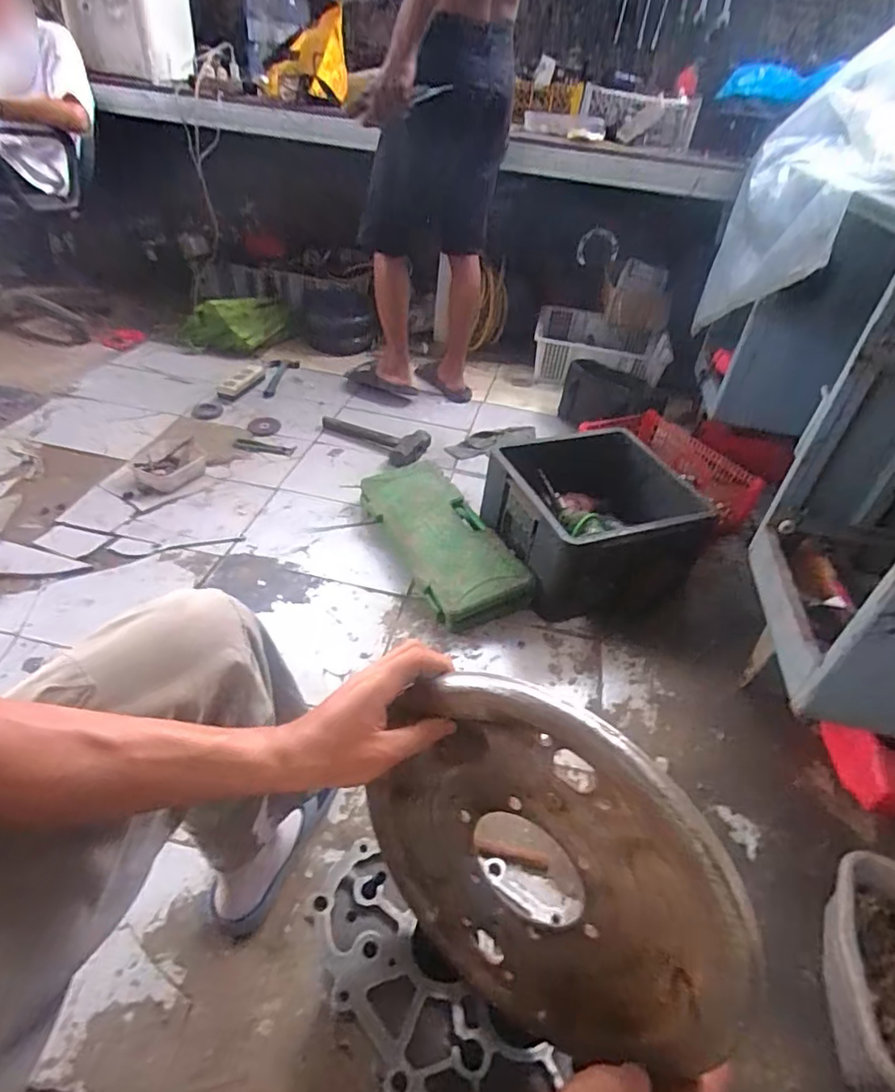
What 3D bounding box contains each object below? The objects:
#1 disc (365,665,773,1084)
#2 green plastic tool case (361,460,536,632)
[{"bbox_3d":[0.061,0.242,0.422,0.272,0.307,0.016,30,33,27],"label":"disc"},{"bbox_3d":[-0.022,-0.021,1.337,0.210,0.085,0.496,-14,44,-25],"label":"green plastic tool case"}]

